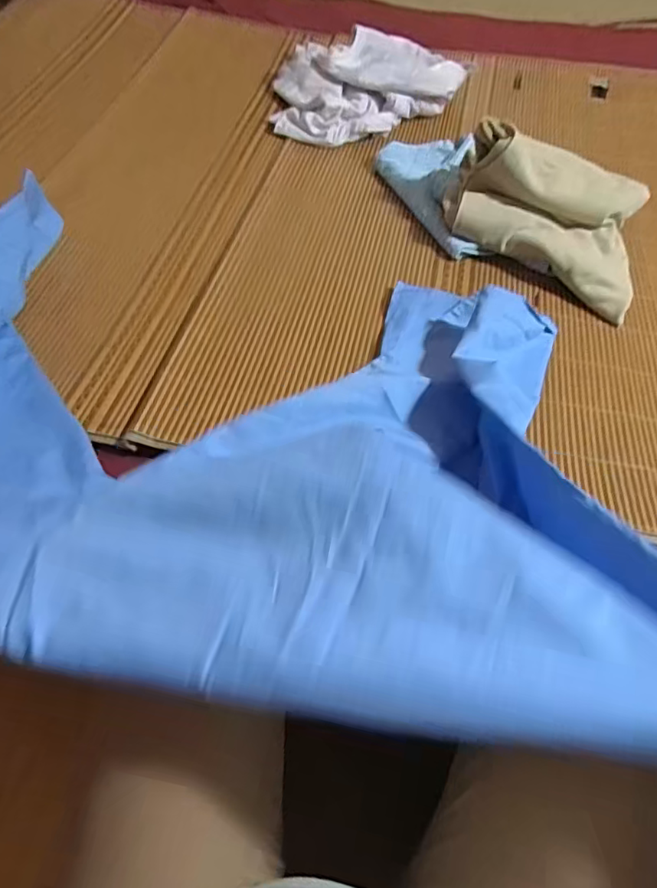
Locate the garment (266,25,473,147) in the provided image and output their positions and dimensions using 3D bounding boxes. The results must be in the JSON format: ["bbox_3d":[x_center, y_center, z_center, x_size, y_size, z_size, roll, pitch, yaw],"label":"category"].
[{"bbox_3d":[0.046,-0.591,0.923,0.328,0.052,0.208,-27,60,-20],"label":"garment"}]

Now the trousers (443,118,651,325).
[{"bbox_3d":[0.271,-0.292,0.701,0.249,0.112,0.203,18,56,10],"label":"trousers"}]

